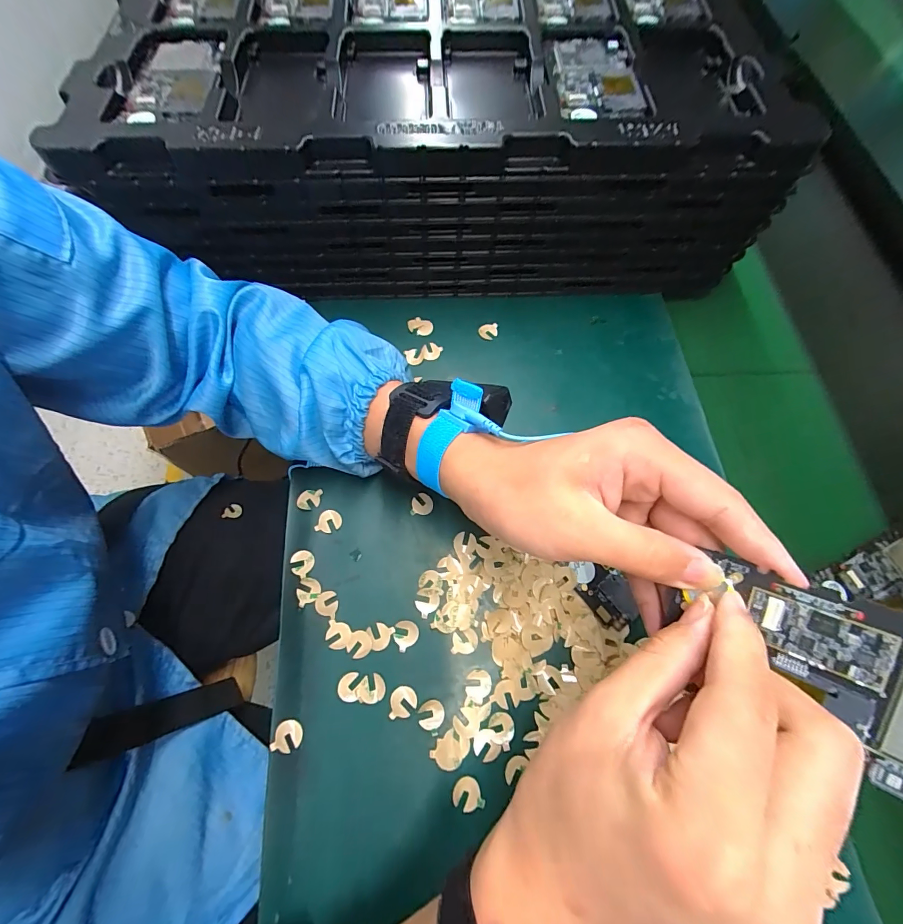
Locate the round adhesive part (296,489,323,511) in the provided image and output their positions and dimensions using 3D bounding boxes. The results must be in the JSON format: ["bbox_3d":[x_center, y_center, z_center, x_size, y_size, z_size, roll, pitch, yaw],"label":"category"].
[{"bbox_3d":[-0.112,0.029,0.310,0.019,0.004,0.015,-6,69,-2],"label":"round adhesive part"}]

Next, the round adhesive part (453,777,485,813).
[{"bbox_3d":[0.010,0.207,0.244,0.017,0.004,0.018,0,69,0],"label":"round adhesive part"}]

